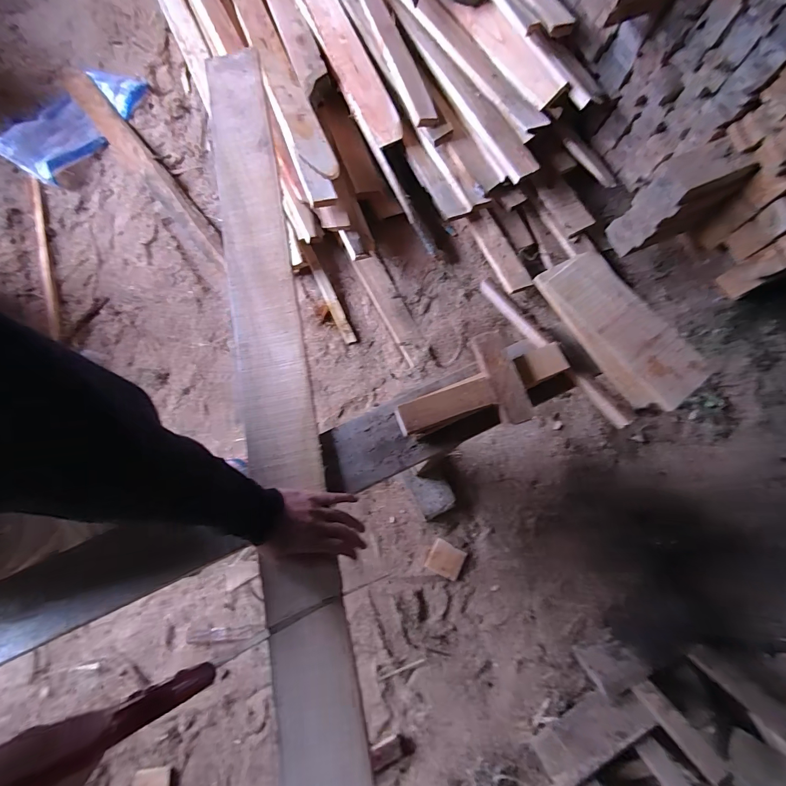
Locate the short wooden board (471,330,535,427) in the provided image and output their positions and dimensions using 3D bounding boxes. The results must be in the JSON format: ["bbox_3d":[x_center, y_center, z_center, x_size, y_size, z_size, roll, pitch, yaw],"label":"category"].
[{"bbox_3d":[0.159,-0.023,0.544,0.047,0.013,0.138,-15,75,-5],"label":"short wooden board"}]

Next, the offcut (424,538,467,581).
[{"bbox_3d":[0.168,0.530,1.191,0.111,0.022,0.093,26,75,6],"label":"offcut"}]

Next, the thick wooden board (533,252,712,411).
[{"bbox_3d":[0.370,-0.108,0.616,0.121,0.030,0.279,-29,77,-9],"label":"thick wooden board"}]

